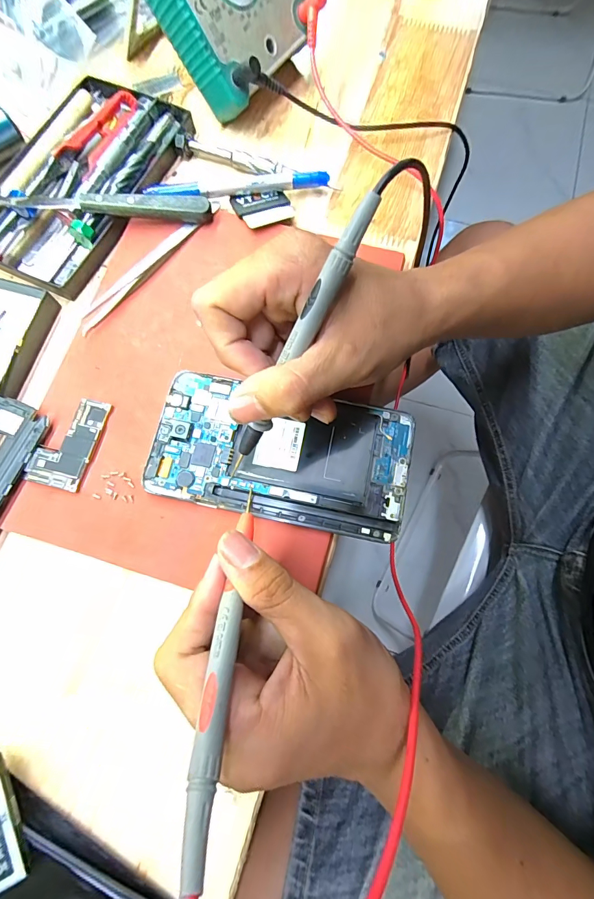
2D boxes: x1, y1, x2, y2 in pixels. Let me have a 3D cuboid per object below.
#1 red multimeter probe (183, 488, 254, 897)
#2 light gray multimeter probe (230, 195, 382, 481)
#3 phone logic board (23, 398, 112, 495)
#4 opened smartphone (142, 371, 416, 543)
[{"bbox_3d":[-0.027,0.069,0.156,0.008,0.010,0.144,2,33,-1],"label":"red multimeter probe"},{"bbox_3d":[-0.004,-0.039,0.178,0.008,0.147,0.009,37,36,8],"label":"light gray multimeter probe"},{"bbox_3d":[-0.136,-0.005,0.229,0.032,0.004,0.056,16,76,5],"label":"phone logic board"},{"bbox_3d":[-0.010,0.002,0.224,0.147,0.006,0.076,11,75,3],"label":"opened smartphone"}]

